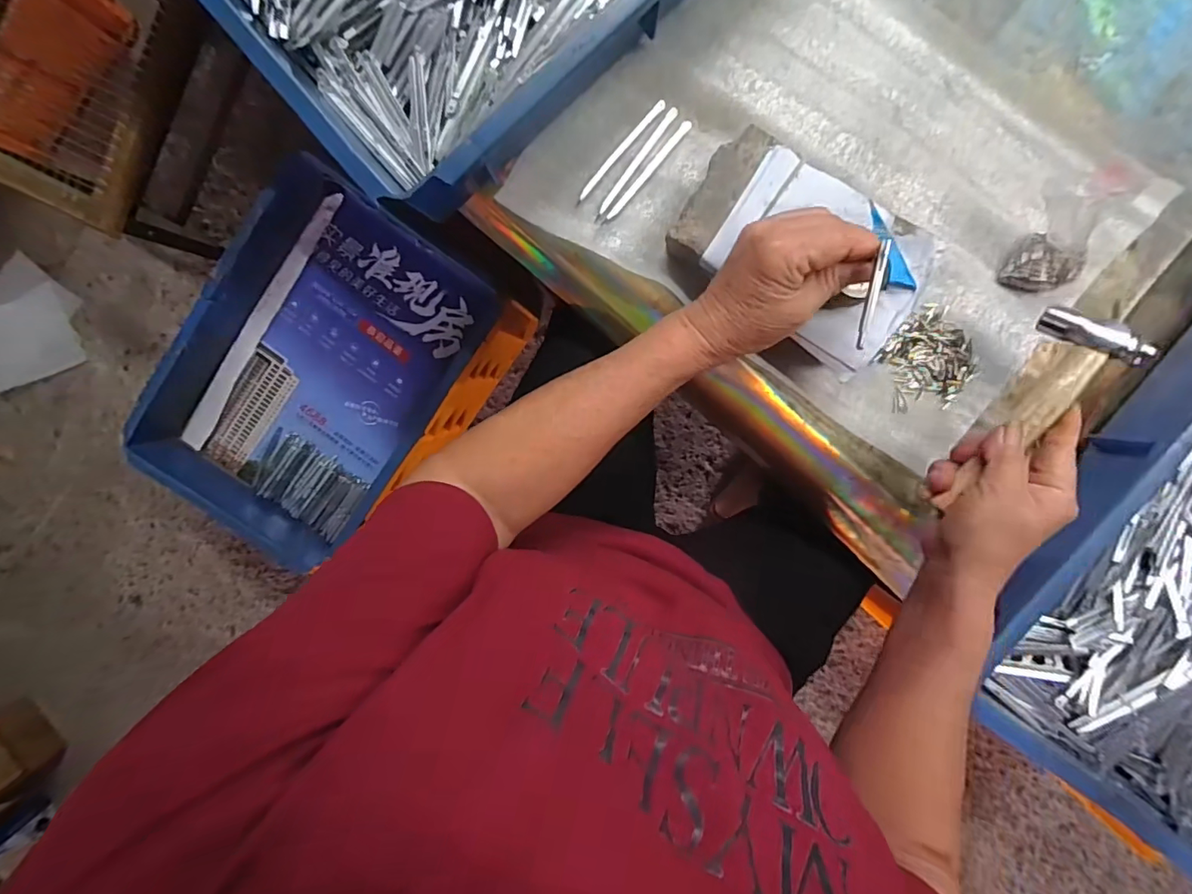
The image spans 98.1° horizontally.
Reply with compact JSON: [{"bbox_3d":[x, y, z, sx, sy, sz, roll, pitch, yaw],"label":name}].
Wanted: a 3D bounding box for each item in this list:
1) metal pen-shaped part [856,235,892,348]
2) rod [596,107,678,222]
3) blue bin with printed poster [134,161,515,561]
[{"bbox_3d":[0.154,-0.084,0.287,0.007,0.004,0.058,8,108,1],"label":"metal pen-shaped part"},{"bbox_3d":[0.028,-0.208,0.381,0.007,0.004,0.093,38,97,-3],"label":"rod"},{"bbox_3d":[-0.349,-0.088,0.645,0.276,0.105,0.435,35,97,-3],"label":"blue bin with printed poster"}]

